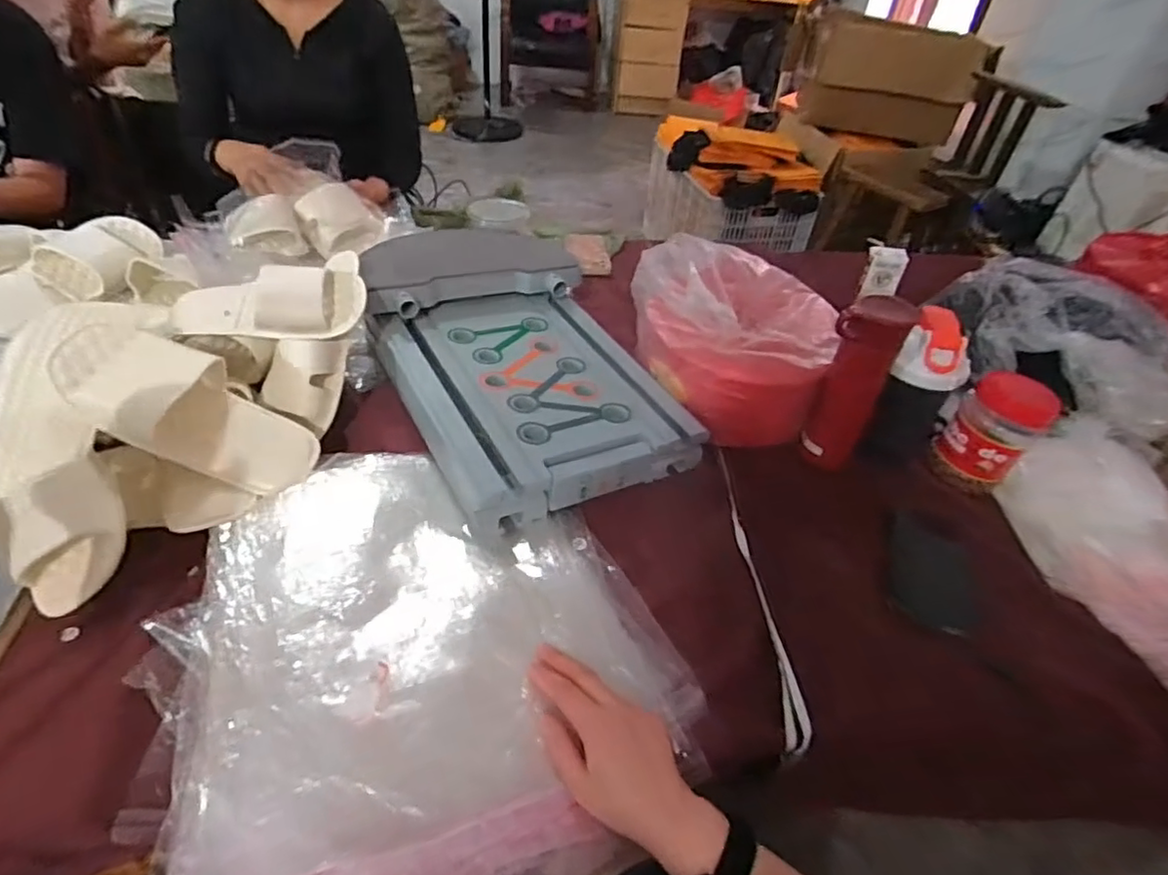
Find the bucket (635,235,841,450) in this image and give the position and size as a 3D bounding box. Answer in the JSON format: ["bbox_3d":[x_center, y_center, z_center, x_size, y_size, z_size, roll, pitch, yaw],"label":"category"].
[{"bbox_3d":[0.202,-0.151,0.877,0.267,0.193,0.247,4,42,-3],"label":"bucket"}]

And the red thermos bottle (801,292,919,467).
[{"bbox_3d":[0.323,-0.062,0.748,0.075,0.222,0.064,30,47,23],"label":"red thermos bottle"}]

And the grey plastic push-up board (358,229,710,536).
[{"bbox_3d":[-0.101,-0.126,0.854,0.313,0.082,0.526,-17,47,-24],"label":"grey plastic push-up board"}]

